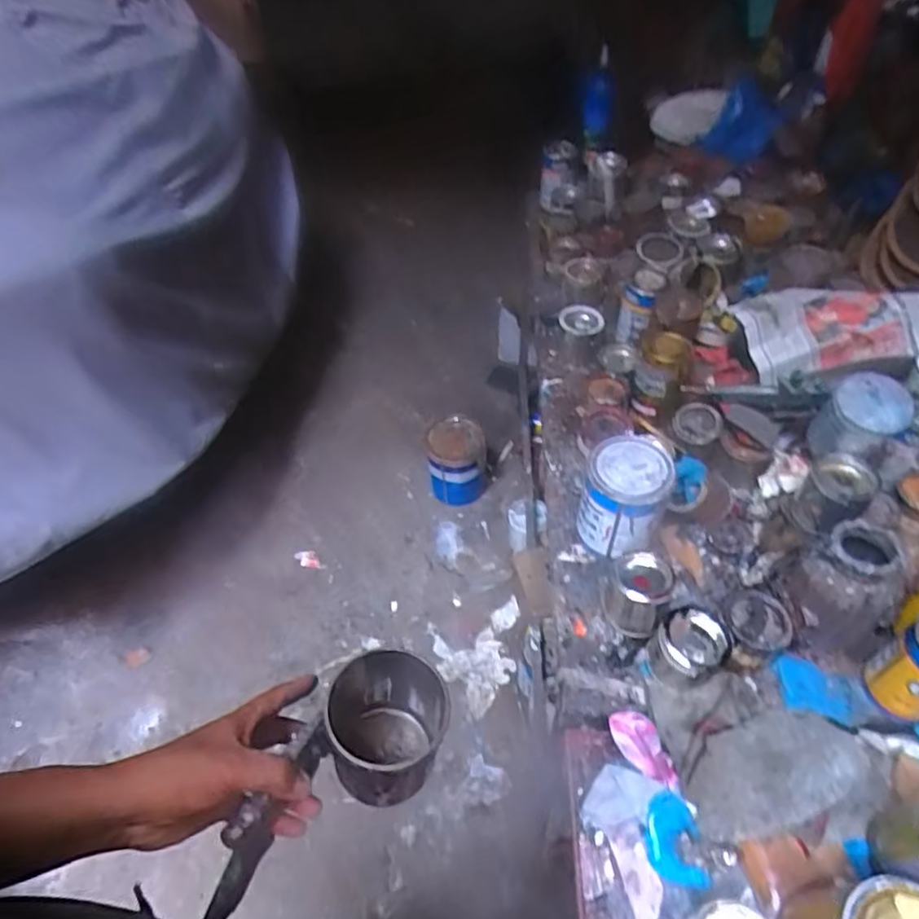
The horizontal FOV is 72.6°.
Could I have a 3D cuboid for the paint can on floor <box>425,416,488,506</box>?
[{"bbox_3d":[-0.004,0.003,1.749,0.164,0.213,0.142,0,48,2],"label":"paint can on floor"}]

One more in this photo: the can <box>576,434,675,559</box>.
[{"bbox_3d":[0.208,0.048,0.798,0.103,0.119,0.108,-1,48,1],"label":"can"}]

